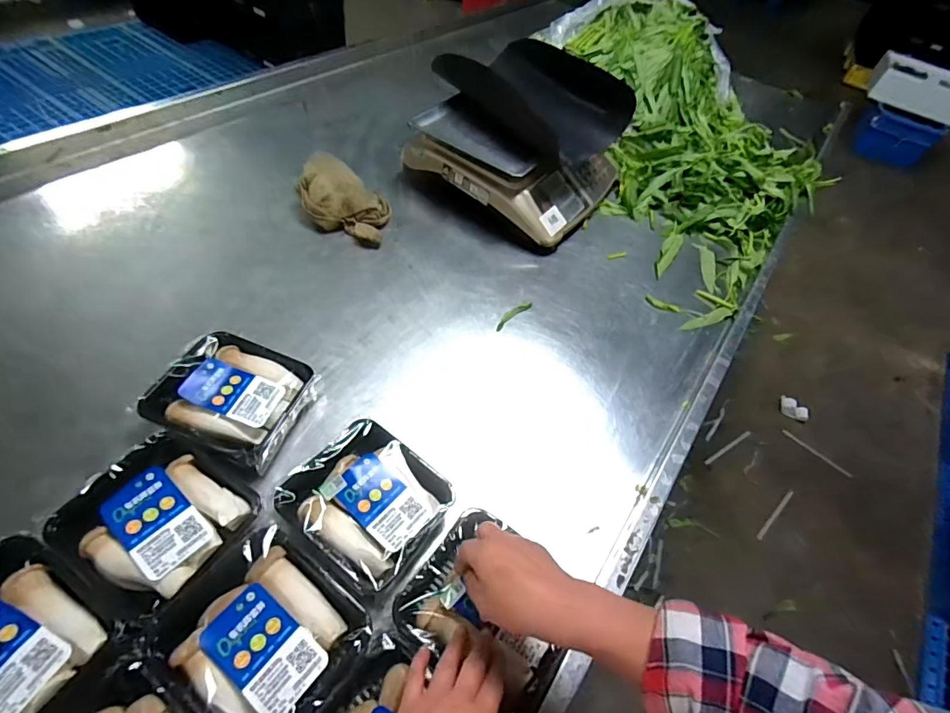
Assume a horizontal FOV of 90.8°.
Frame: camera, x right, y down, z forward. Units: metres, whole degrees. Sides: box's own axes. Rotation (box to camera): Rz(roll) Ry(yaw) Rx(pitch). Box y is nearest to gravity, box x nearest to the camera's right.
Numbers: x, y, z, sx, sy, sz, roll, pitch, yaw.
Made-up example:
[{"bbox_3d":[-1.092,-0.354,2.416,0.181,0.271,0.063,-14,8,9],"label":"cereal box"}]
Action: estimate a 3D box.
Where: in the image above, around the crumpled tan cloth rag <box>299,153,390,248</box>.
[{"bbox_3d":[-0.222,-0.270,0.807,0.173,0.074,0.120,22,54,6],"label":"crumpled tan cloth rag"}]

